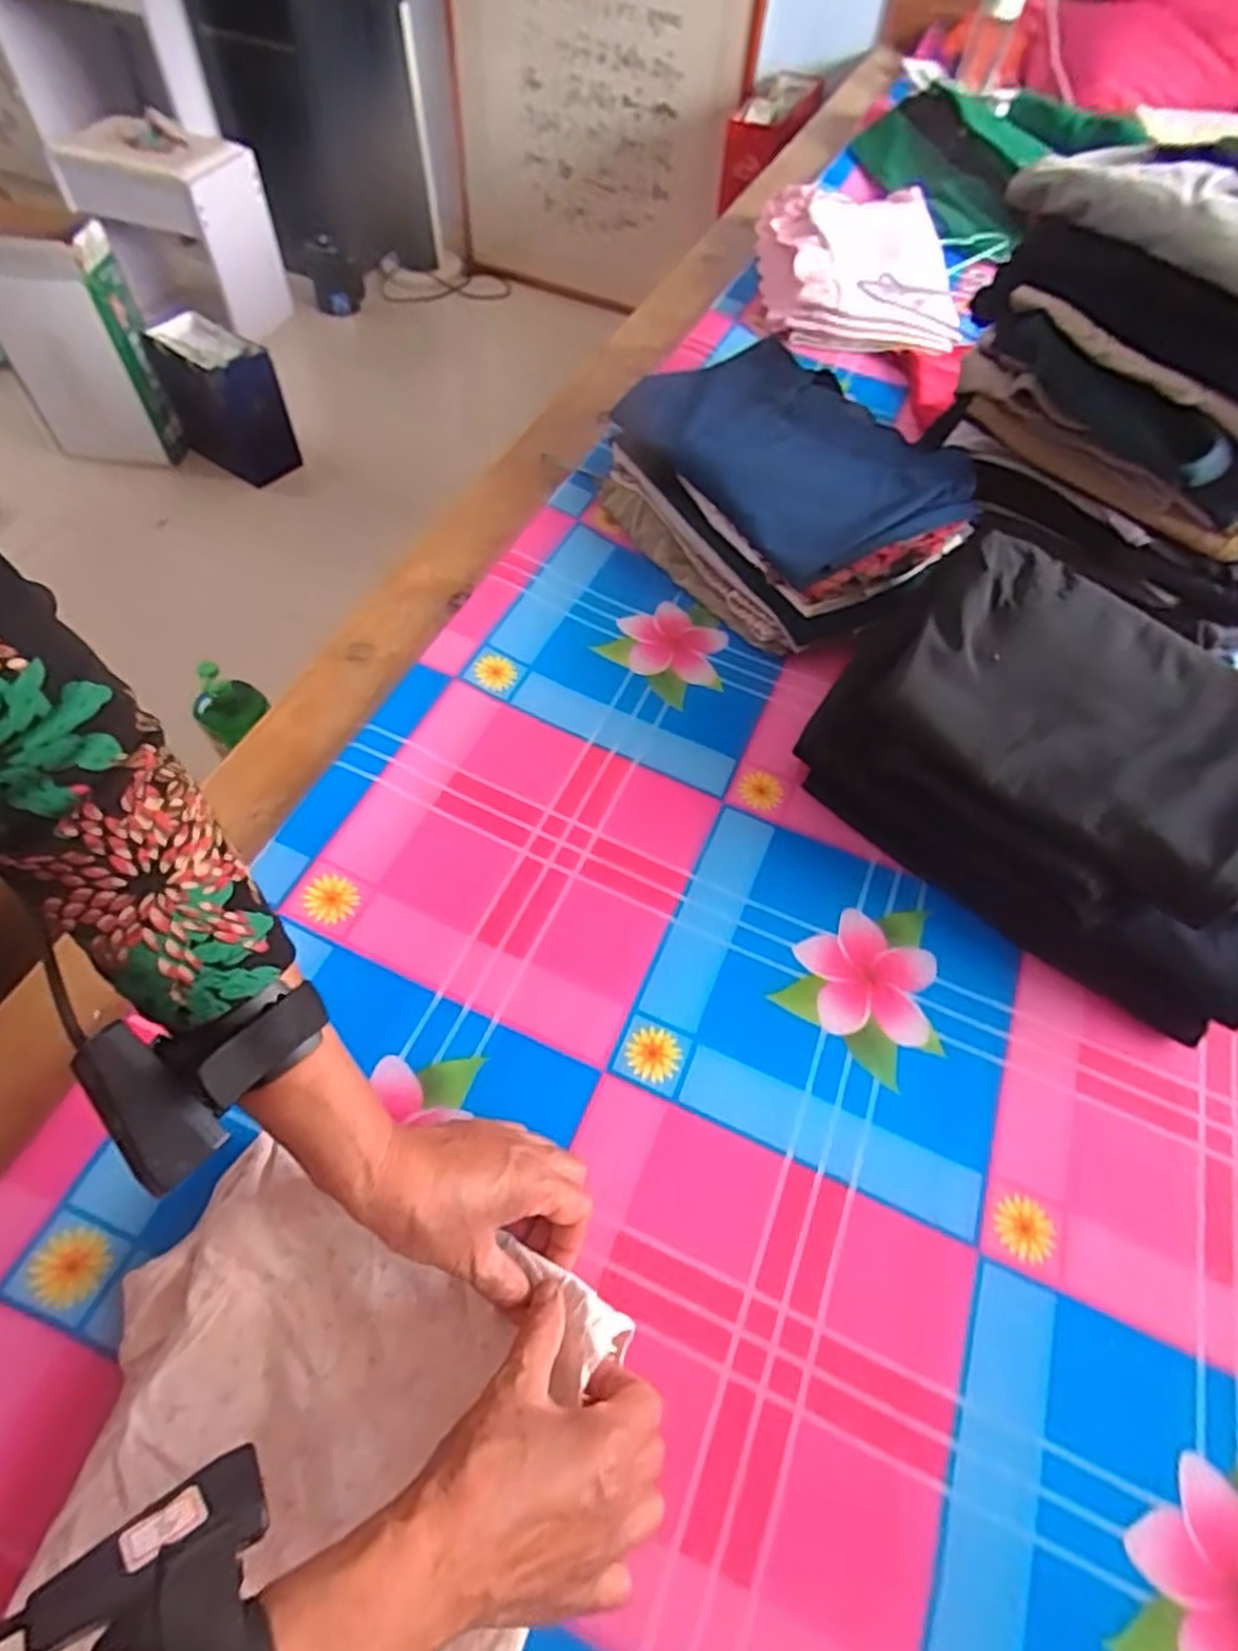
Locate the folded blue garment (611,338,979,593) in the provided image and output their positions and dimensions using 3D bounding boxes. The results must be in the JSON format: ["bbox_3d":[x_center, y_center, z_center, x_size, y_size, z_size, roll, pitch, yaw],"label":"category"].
[{"bbox_3d":[0.167,-0.364,0.732,0.234,0.043,0.304,-29,65,-20],"label":"folded blue garment"}]

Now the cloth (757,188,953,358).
[{"bbox_3d":[0.326,-0.785,1.052,0.265,0.066,0.332,6,58,-1],"label":"cloth"}]

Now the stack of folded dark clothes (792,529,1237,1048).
[{"bbox_3d":[0.347,-0.043,0.575,0.248,0.133,0.337,-38,68,-24],"label":"stack of folded dark clothes"}]

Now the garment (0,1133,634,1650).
[{"bbox_3d":[-0.168,0.343,0.331,0.238,0.039,0.330,21,59,9],"label":"garment"}]

